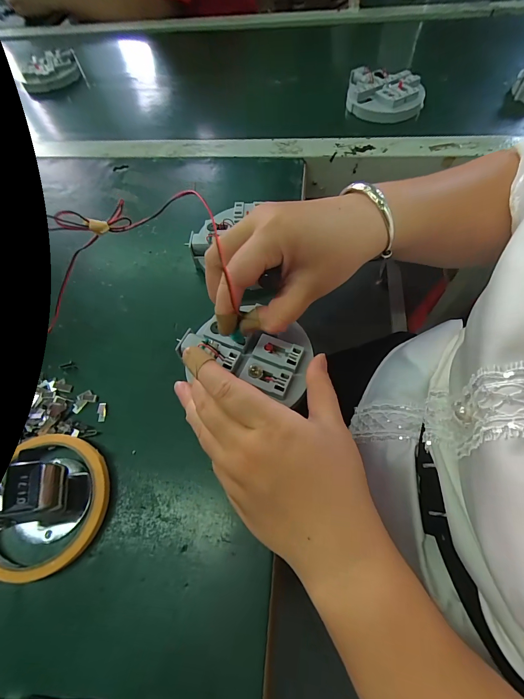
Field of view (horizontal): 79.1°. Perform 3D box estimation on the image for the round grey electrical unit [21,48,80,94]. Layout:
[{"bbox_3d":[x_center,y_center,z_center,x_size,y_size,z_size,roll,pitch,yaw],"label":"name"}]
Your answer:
[{"bbox_3d":[-0.389,-0.510,0.578,0.100,0.030,0.114,-25,62,-11],"label":"round grey electrical unit"}]

